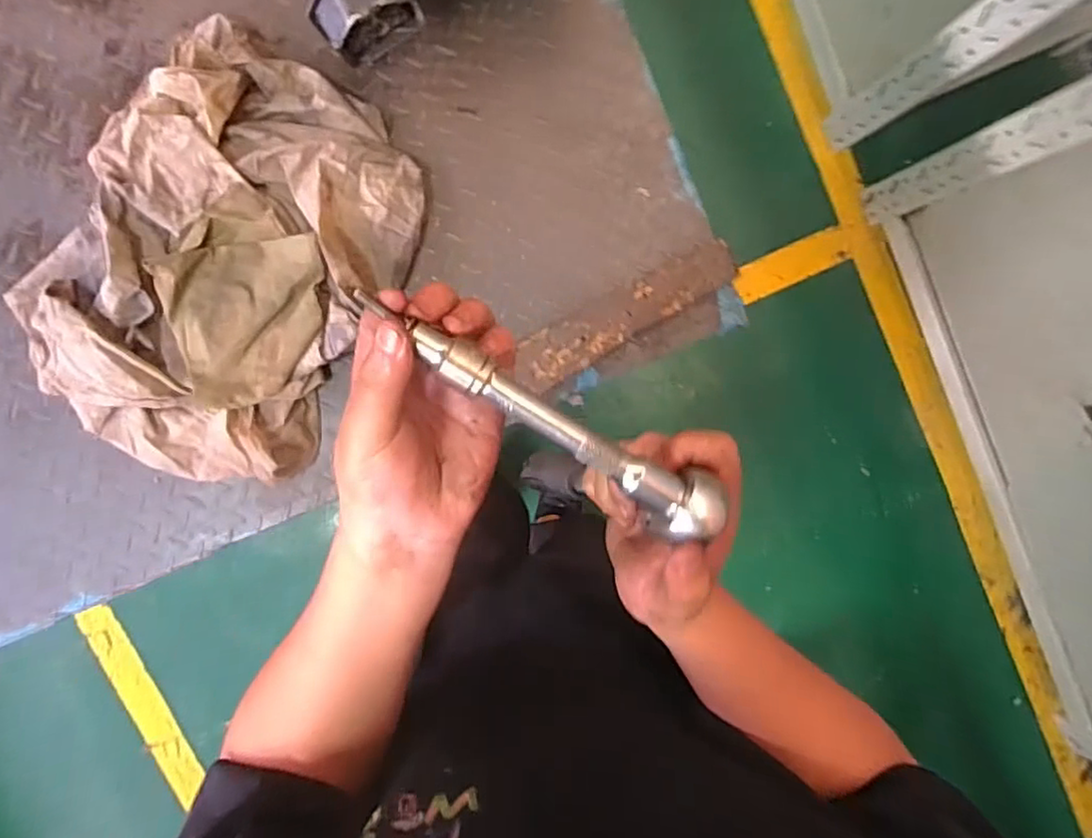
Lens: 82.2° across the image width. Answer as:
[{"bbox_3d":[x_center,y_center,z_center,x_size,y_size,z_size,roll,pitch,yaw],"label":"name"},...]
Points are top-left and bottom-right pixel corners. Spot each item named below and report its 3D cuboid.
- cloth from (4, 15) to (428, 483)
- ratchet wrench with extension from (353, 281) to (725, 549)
[{"bbox_3d":[-0.374,-0.174,0.718,0.367,0.058,0.492,27,93,-6],"label":"cloth"},{"bbox_3d":[0.000,-0.002,0.290,0.187,0.022,0.028,32,95,-11],"label":"ratchet wrench with extension"}]

